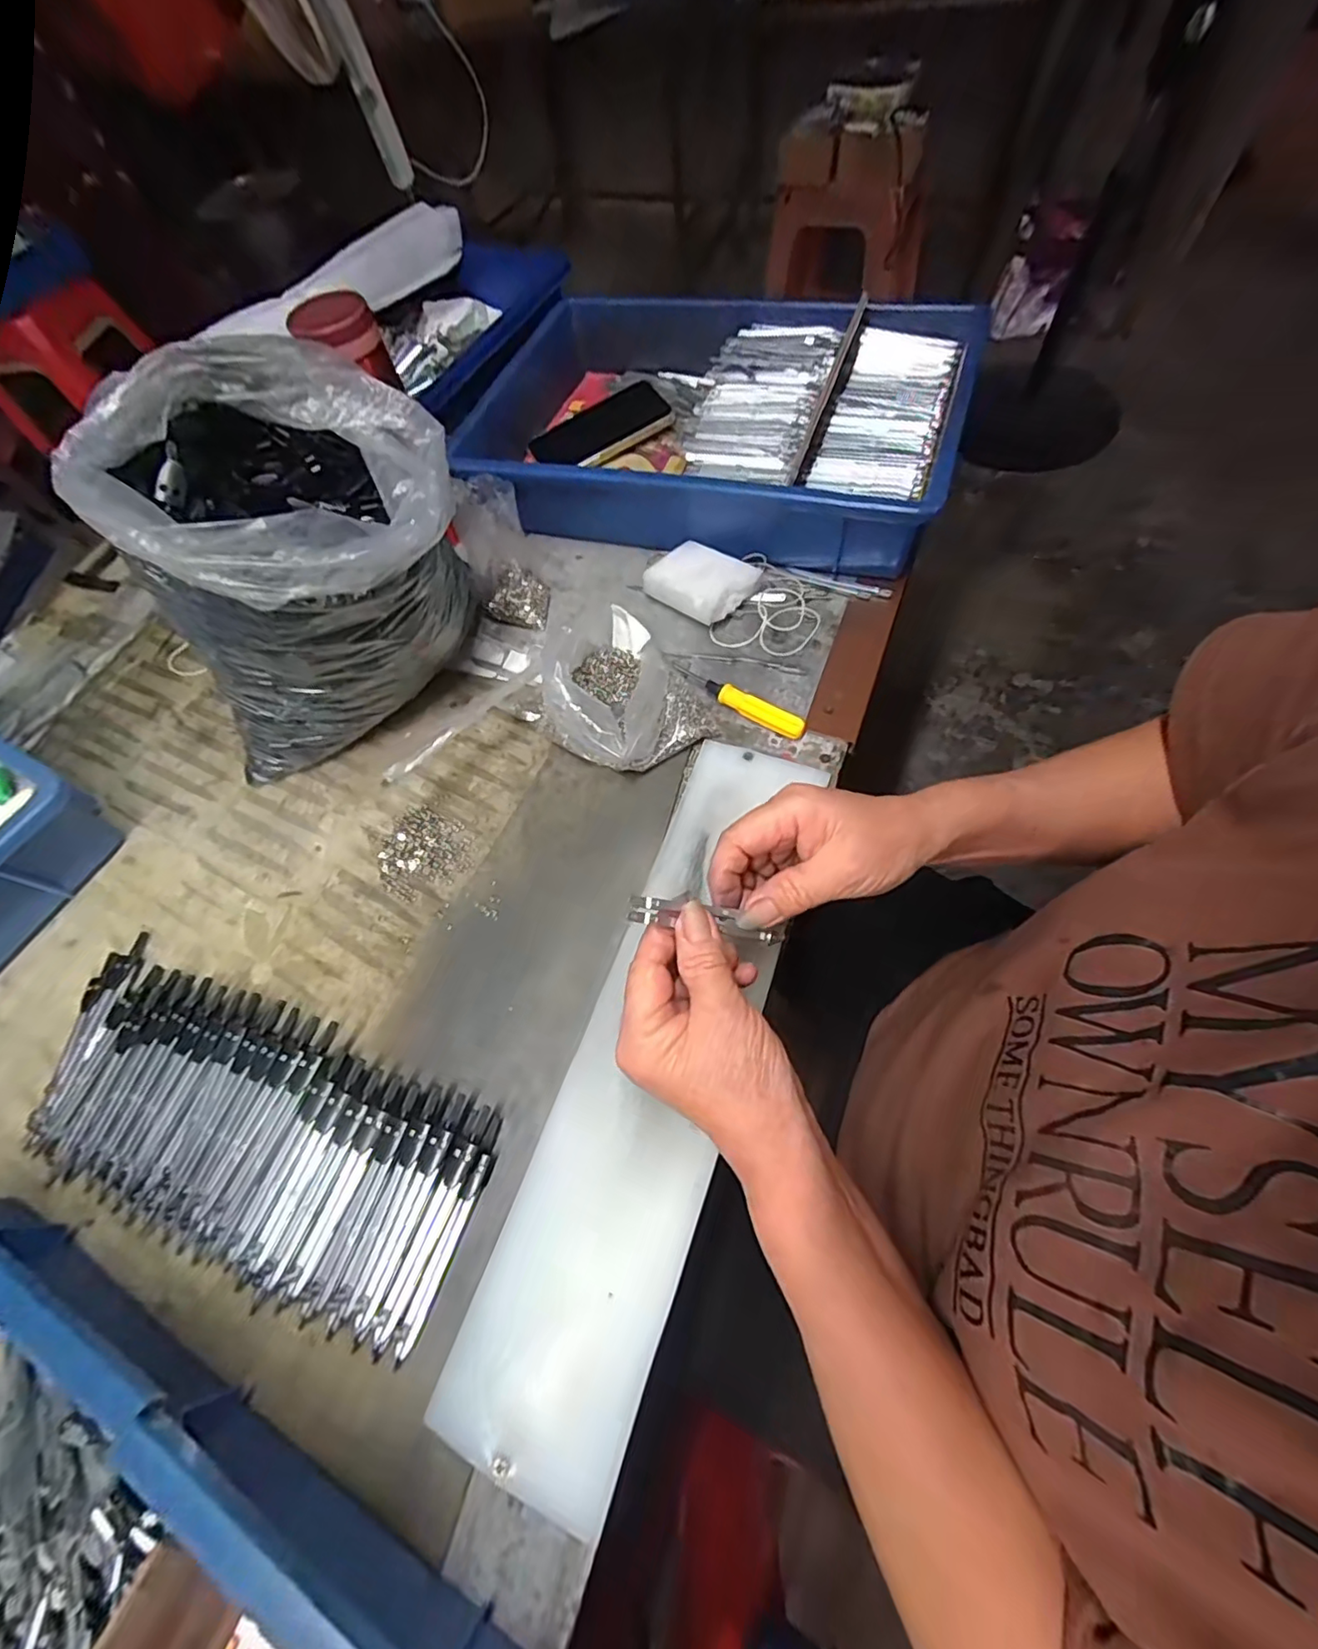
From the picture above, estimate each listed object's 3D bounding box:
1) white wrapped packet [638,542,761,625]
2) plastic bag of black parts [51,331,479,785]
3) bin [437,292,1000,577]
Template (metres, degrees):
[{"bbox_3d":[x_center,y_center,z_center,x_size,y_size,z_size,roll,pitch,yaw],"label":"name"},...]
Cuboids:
[{"bbox_3d":[0.035,-0.209,0.500,0.084,0.029,0.061,38,74,22],"label":"white wrapped packet"},{"bbox_3d":[-0.233,-0.164,0.405,0.214,0.228,0.163,-13,63,0],"label":"plastic bag of black parts"},{"bbox_3d":[0.039,-0.379,0.554,0.446,0.108,0.283,16,66,14],"label":"bin"}]

